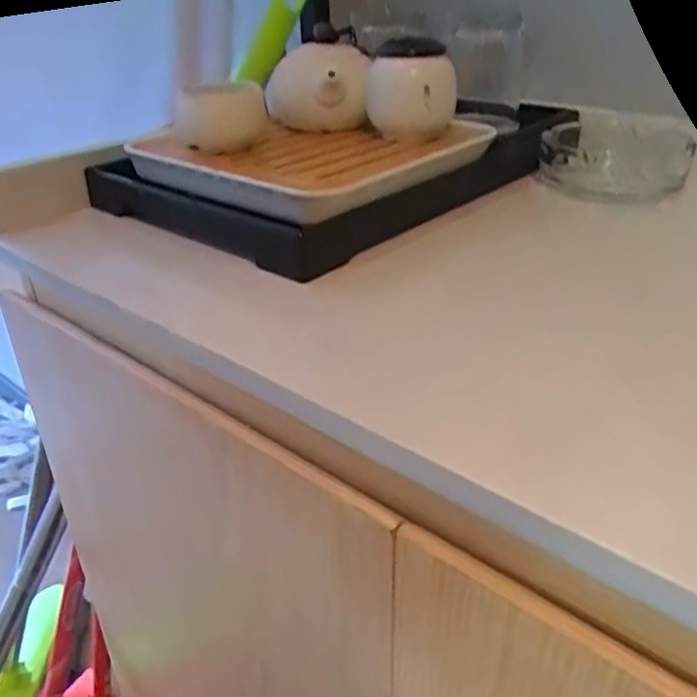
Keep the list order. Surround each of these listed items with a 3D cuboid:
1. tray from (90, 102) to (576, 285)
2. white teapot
[{"bbox_3d":[0.000,-0.149,0.531,0.335,0.045,0.220,-27,39,-36],"label":"tray"},{"bbox_3d":[-0.023,-0.198,0.518,0.071,0.057,0.062,1,30,5],"label":"white teapot"}]

